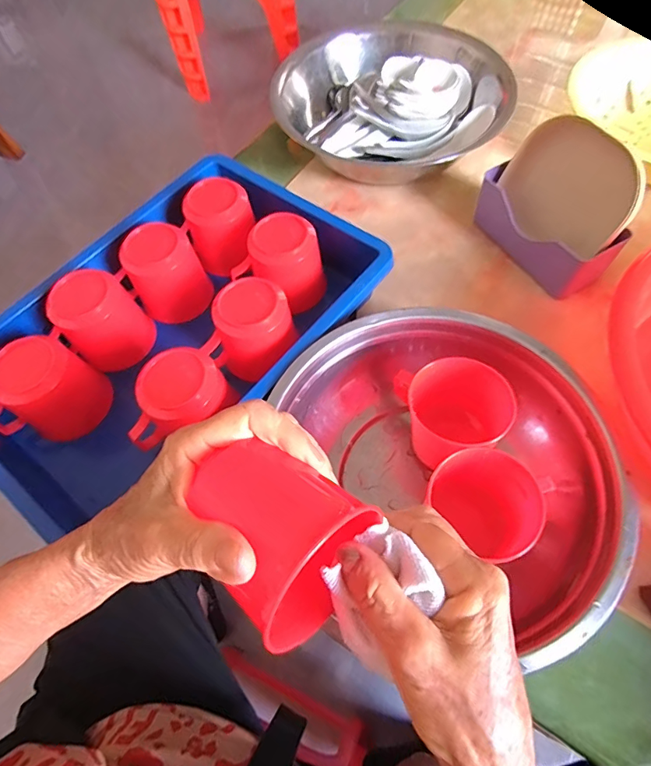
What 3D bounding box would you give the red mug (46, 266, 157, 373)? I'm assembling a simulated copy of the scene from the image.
[{"bbox_3d":[-0.210,-0.055,0.419,0.064,0.073,0.067,-1,63,2],"label":"red mug"}]

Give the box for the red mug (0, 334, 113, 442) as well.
[{"bbox_3d":[-0.240,0.011,0.387,0.071,0.066,0.085,25,67,15],"label":"red mug"}]

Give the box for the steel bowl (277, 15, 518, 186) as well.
[{"bbox_3d":[0.082,-0.359,0.545,0.271,0.074,0.236,6,64,6],"label":"steel bowl"}]

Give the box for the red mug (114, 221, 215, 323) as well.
[{"bbox_3d":[-0.160,-0.106,0.445,0.069,0.069,0.066,-1,63,2],"label":"red mug"}]

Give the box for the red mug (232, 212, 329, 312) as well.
[{"bbox_3d":[-0.043,-0.116,0.439,0.071,0.073,0.081,36,70,19],"label":"red mug"}]

